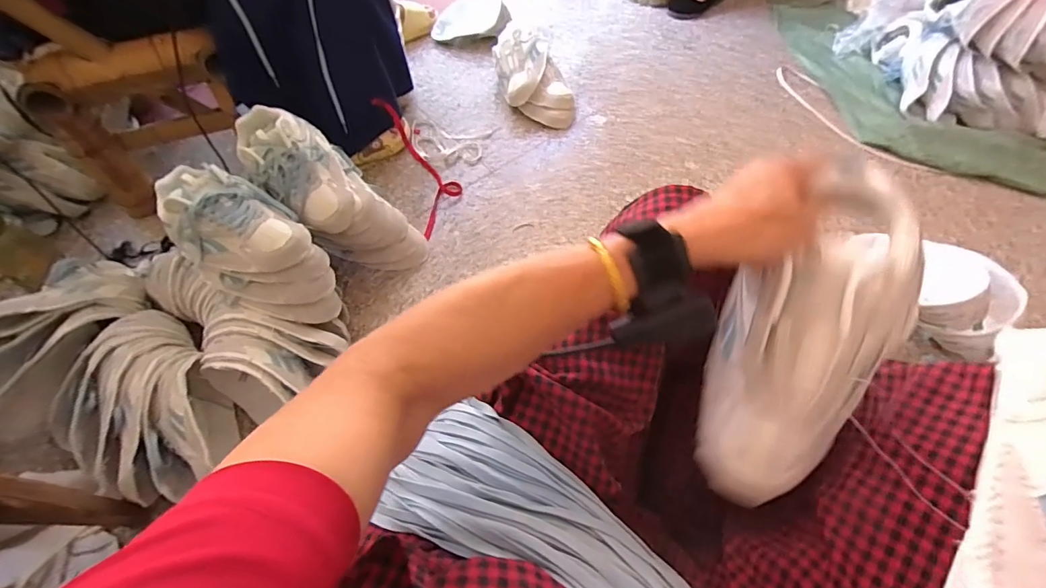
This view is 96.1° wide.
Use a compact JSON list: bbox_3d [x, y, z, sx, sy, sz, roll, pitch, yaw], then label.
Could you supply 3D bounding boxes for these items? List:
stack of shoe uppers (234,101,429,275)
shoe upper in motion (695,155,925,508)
[{"bbox_3d":[-0.347,-0.158,0.861,0.172,0.369,0.153,-9,50,37],"label":"stack of shoe uppers"},{"bbox_3d":[0.209,0.037,0.349,0.109,0.252,0.073,24,18,16],"label":"shoe upper in motion"}]

